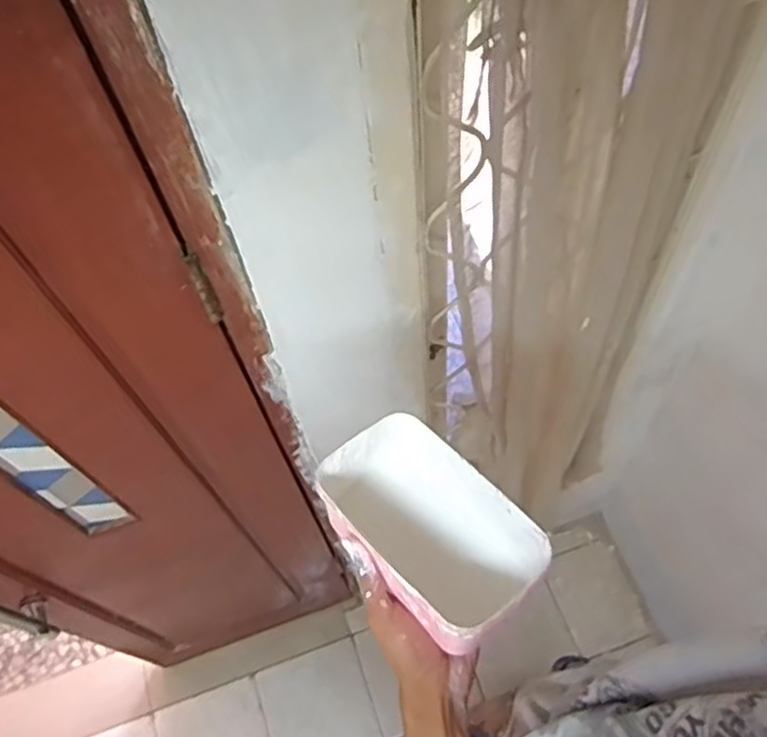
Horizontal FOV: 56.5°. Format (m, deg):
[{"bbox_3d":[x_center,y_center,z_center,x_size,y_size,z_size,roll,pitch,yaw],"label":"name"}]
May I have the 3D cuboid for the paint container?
[{"bbox_3d":[0.038,0.134,0.609,0.108,0.087,0.185,-42,66,-17],"label":"paint container"}]

